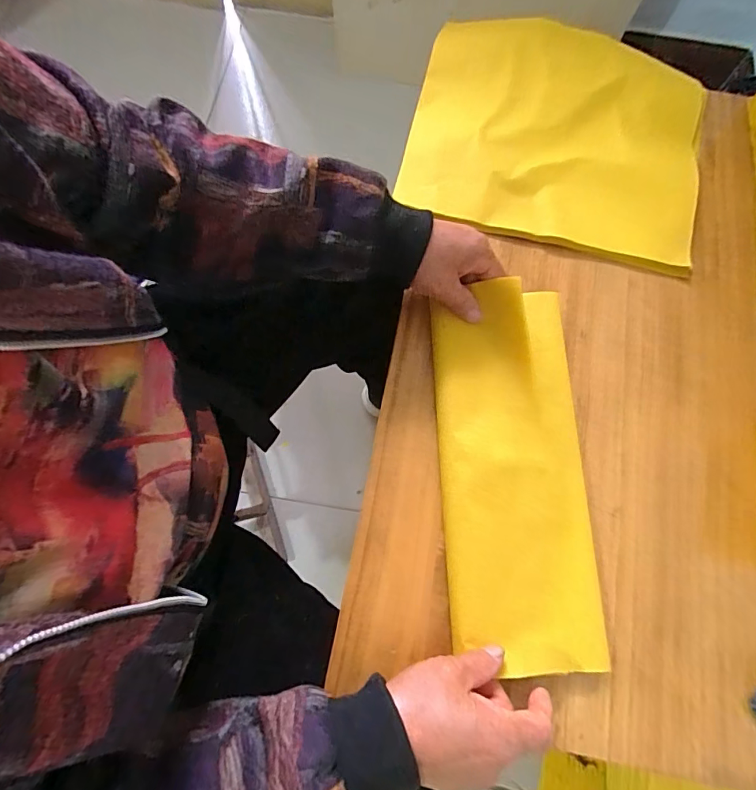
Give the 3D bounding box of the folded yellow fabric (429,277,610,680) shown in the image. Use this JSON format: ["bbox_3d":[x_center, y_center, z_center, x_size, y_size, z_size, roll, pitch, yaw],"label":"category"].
[{"bbox_3d":[0.114,0.058,0.370,0.119,0.025,0.303,-1,77,-6],"label":"folded yellow fabric"}]

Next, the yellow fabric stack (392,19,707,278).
[{"bbox_3d":[0.193,-0.286,0.484,0.297,0.016,0.281,14,76,2],"label":"yellow fabric stack"}]

